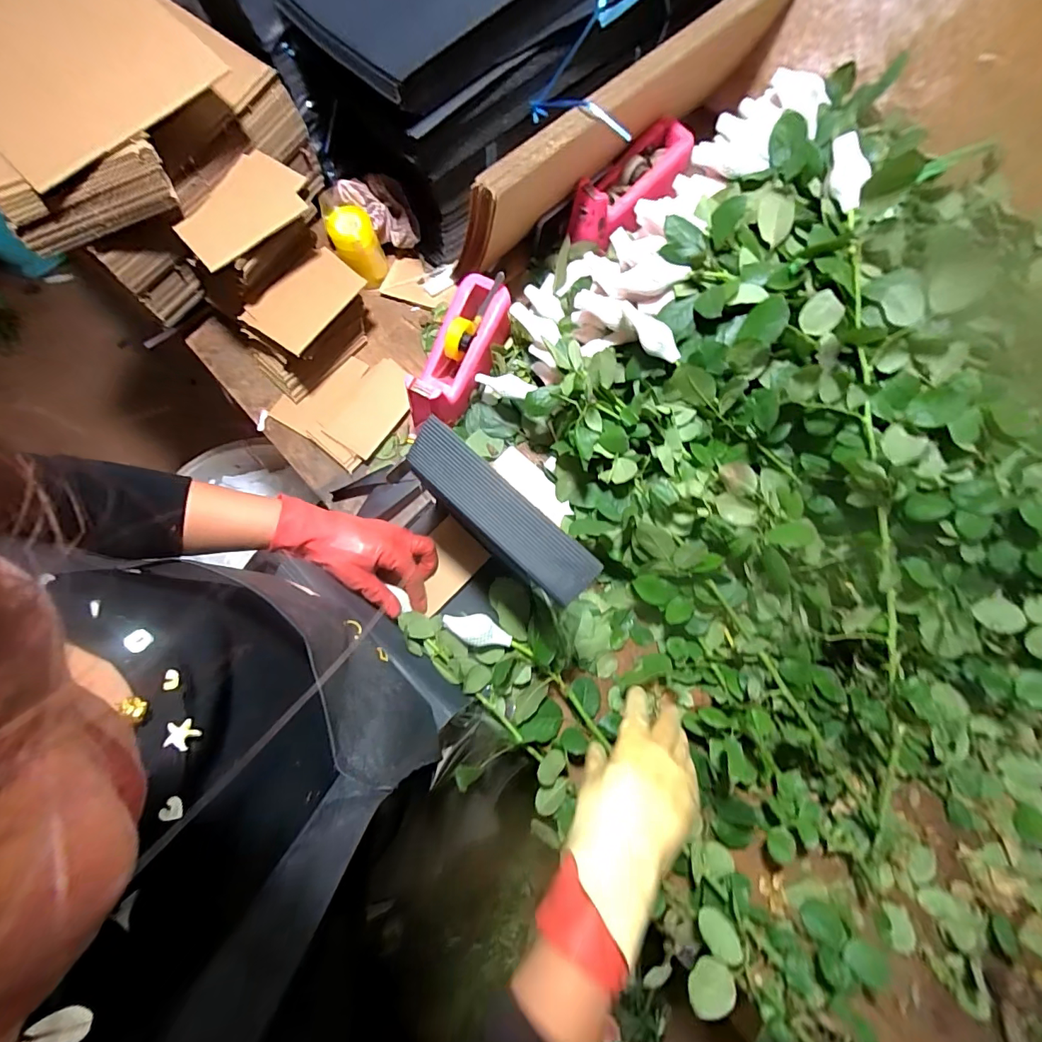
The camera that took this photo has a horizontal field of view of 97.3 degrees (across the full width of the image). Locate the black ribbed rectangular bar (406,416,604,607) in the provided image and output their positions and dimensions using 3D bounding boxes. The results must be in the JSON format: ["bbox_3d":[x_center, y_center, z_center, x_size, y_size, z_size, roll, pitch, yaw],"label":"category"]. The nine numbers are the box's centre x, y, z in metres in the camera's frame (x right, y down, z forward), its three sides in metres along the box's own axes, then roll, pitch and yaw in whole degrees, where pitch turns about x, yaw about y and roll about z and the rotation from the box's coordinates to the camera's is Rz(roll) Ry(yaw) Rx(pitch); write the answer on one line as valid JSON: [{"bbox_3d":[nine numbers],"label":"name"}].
[{"bbox_3d":[-0.023,-0.005,0.428,0.208,0.009,0.064,42,114,9],"label":"black ribbed rectangular bar"}]

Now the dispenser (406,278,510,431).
[{"bbox_3d":[-0.082,-0.217,0.595,0.077,0.089,0.209,27,93,6],"label":"dispenser"}]

